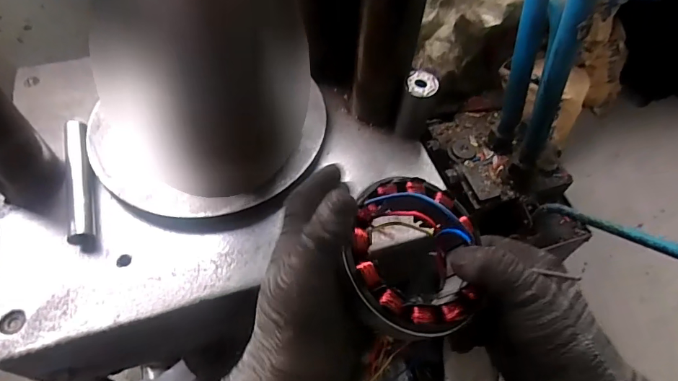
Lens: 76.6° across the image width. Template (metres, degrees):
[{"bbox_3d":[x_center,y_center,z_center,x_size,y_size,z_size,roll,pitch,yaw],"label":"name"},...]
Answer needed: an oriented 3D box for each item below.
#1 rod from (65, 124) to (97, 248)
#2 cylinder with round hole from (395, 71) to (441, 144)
[{"bbox_3d":[-0.275,-0.013,0.458,0.023,0.024,0.148,-14,58,-12],"label":"rod"},{"bbox_3d":[0.090,-0.095,0.503,0.033,0.084,0.037,15,57,8],"label":"cylinder with round hole"}]

